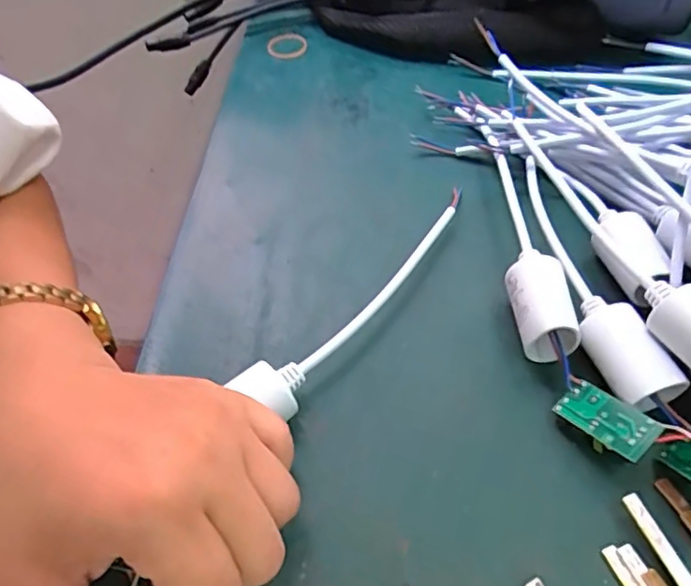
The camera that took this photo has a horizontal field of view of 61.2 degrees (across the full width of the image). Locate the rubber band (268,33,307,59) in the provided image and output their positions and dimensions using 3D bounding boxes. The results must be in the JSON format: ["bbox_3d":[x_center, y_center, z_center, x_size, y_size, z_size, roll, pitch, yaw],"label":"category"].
[{"bbox_3d":[-0.046,-0.195,0.460,0.031,0.004,0.037,6,52,10],"label":"rubber band"}]

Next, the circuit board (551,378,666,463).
[{"bbox_3d":[0.110,0.054,0.247,0.021,0.012,0.038,-43,45,-17],"label":"circuit board"}]

